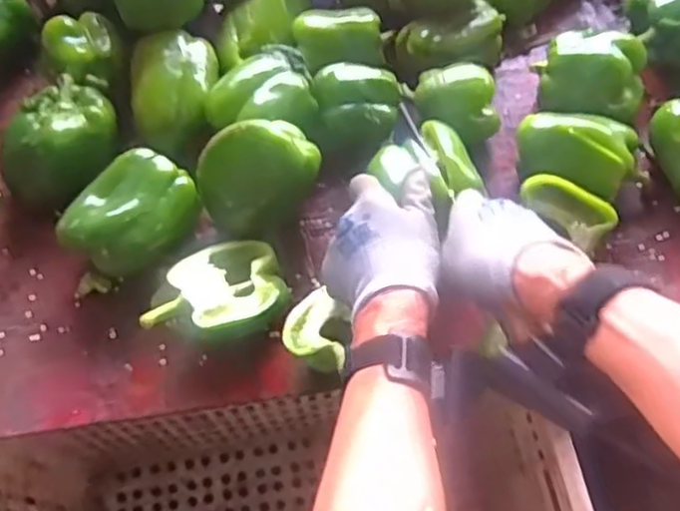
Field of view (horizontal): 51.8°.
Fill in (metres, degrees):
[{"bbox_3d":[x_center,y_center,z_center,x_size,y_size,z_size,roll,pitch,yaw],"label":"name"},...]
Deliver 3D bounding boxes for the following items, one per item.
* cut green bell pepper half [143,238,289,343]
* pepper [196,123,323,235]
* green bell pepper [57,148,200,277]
[{"bbox_3d":[-0.101,0.036,0.575,0.114,0.055,0.083,-21,64,-9],"label":"cut green bell pepper half"},{"bbox_3d":[-0.069,-0.064,0.611,0.109,0.095,0.074,-13,63,-5],"label":"pepper"},{"bbox_3d":[-0.181,-0.029,0.622,0.082,0.081,0.114,33,68,17],"label":"green bell pepper"}]

